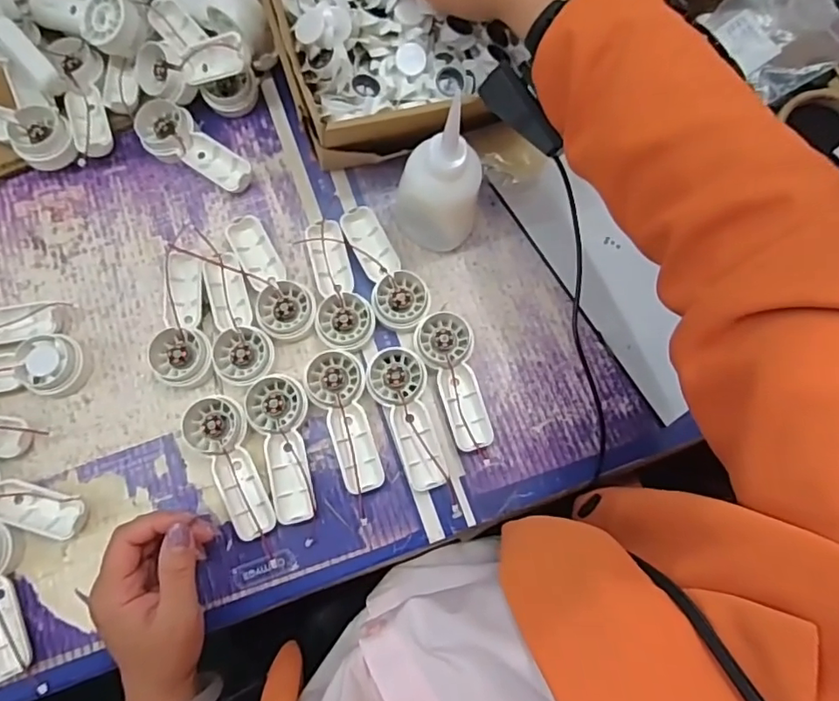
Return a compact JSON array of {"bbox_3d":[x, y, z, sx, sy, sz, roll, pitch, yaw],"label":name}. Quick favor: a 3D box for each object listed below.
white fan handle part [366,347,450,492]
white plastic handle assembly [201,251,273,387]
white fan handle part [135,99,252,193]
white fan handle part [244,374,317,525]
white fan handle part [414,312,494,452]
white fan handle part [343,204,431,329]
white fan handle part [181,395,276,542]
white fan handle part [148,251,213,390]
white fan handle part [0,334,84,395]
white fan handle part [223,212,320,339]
[{"bbox_3d":[-0.008,0.052,0.427,0.043,0.014,0.112,-16,78,-5],"label":"white fan handle part"},{"bbox_3d":[-0.148,-0.026,0.438,0.043,0.031,0.108,-16,78,-5],"label":"white plastic handle assembly"},{"bbox_3d":[-0.198,-0.176,0.475,0.109,0.026,0.041,33,78,6],"label":"white fan handle part"},{"bbox_3d":[-0.100,0.074,0.421,0.043,0.022,0.110,-17,78,-5],"label":"white fan handle part"},{"bbox_3d":[0.026,0.024,0.436,0.045,0.019,0.112,-9,78,-4],"label":"white fan handle part"},{"bbox_3d":[-0.026,-0.070,0.459,0.047,0.022,0.112,-19,78,-6],"label":"white fan handle part"},{"bbox_3d":[-0.144,0.089,0.417,0.043,0.020,0.110,-21,79,-6],"label":"white fan handle part"},{"bbox_3d":[-0.192,-0.027,0.444,0.045,0.026,0.111,-7,77,-3],"label":"white fan handle part"},{"bbox_3d":[-0.323,0.018,0.427,0.114,0.027,0.041,-10,78,-4],"label":"white fan handle part"},{"bbox_3d":[-0.125,-0.062,0.452,0.044,0.022,0.113,-28,79,-8],"label":"white fan handle part"}]

